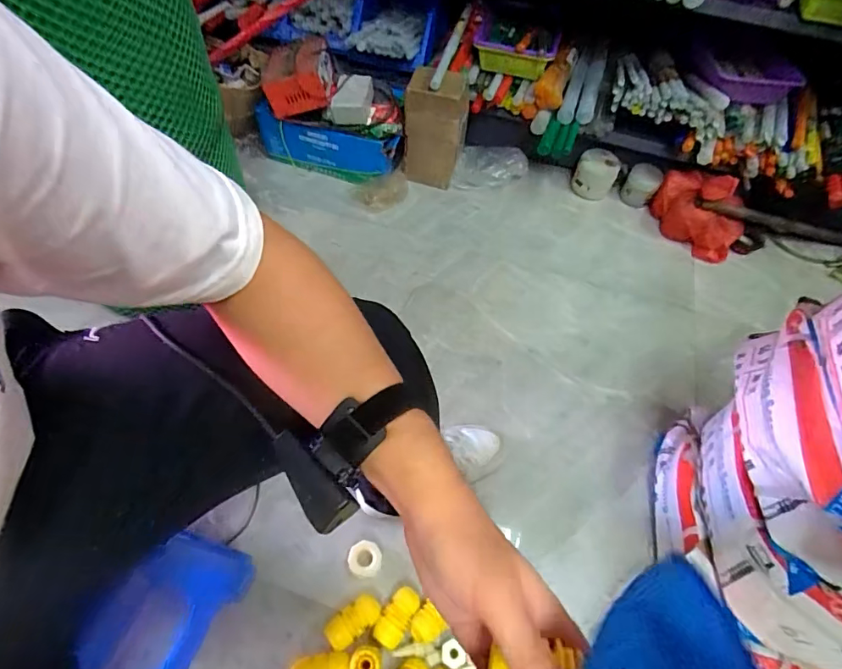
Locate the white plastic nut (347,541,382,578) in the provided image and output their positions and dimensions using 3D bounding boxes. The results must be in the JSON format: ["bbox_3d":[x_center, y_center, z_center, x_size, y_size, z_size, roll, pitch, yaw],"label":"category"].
[{"bbox_3d":[-0.089,0.359,0.768,0.052,0.029,0.049,0,56,-2],"label":"white plastic nut"}]

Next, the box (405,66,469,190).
[{"bbox_3d":[0.034,-0.504,1.187,0.146,0.272,0.092,10,56,1],"label":"box"}]

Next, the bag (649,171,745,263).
[{"bbox_3d":[0.676,-0.301,1.172,0.220,0.170,0.104,36,60,17],"label":"bag"}]

